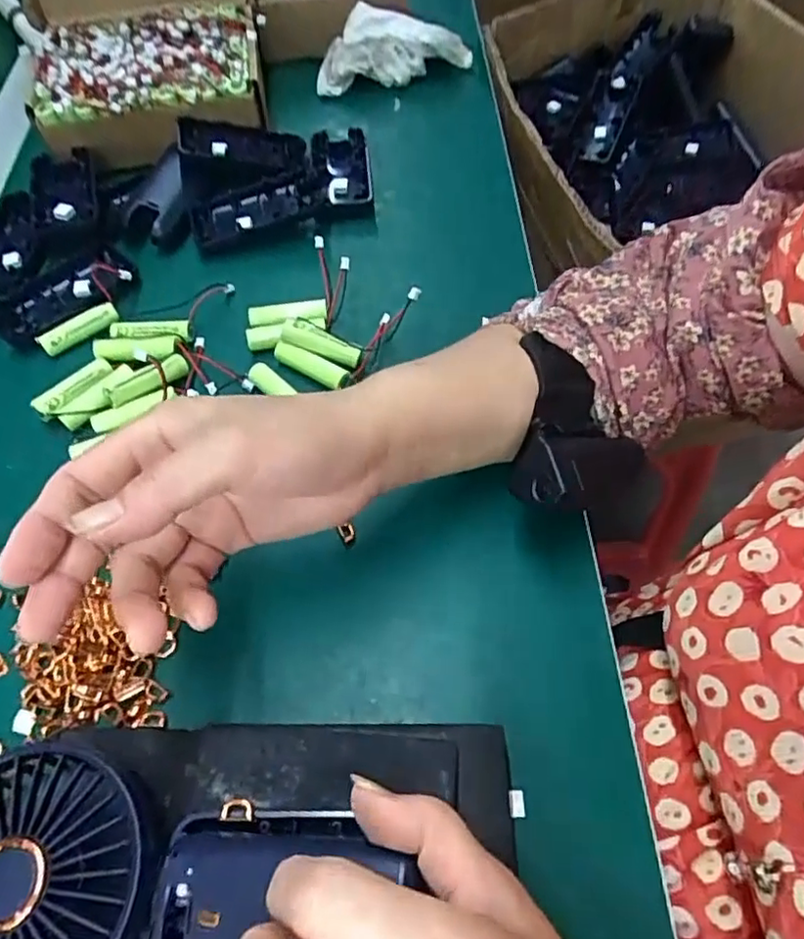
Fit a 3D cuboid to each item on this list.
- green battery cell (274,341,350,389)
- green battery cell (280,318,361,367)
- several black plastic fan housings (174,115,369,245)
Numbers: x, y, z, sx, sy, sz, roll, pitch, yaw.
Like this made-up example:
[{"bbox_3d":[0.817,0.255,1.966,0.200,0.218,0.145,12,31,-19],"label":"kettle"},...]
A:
[{"bbox_3d":[-0.056,-0.064,0.385,0.053,0.011,0.011,25,65,16],"label":"green battery cell"},{"bbox_3d":[-0.050,-0.079,0.387,0.051,0.011,0.016,23,64,2],"label":"green battery cell"},{"bbox_3d":[-0.089,-0.212,0.445,0.127,0.027,0.100,-9,61,-2],"label":"several black plastic fan housings"}]

